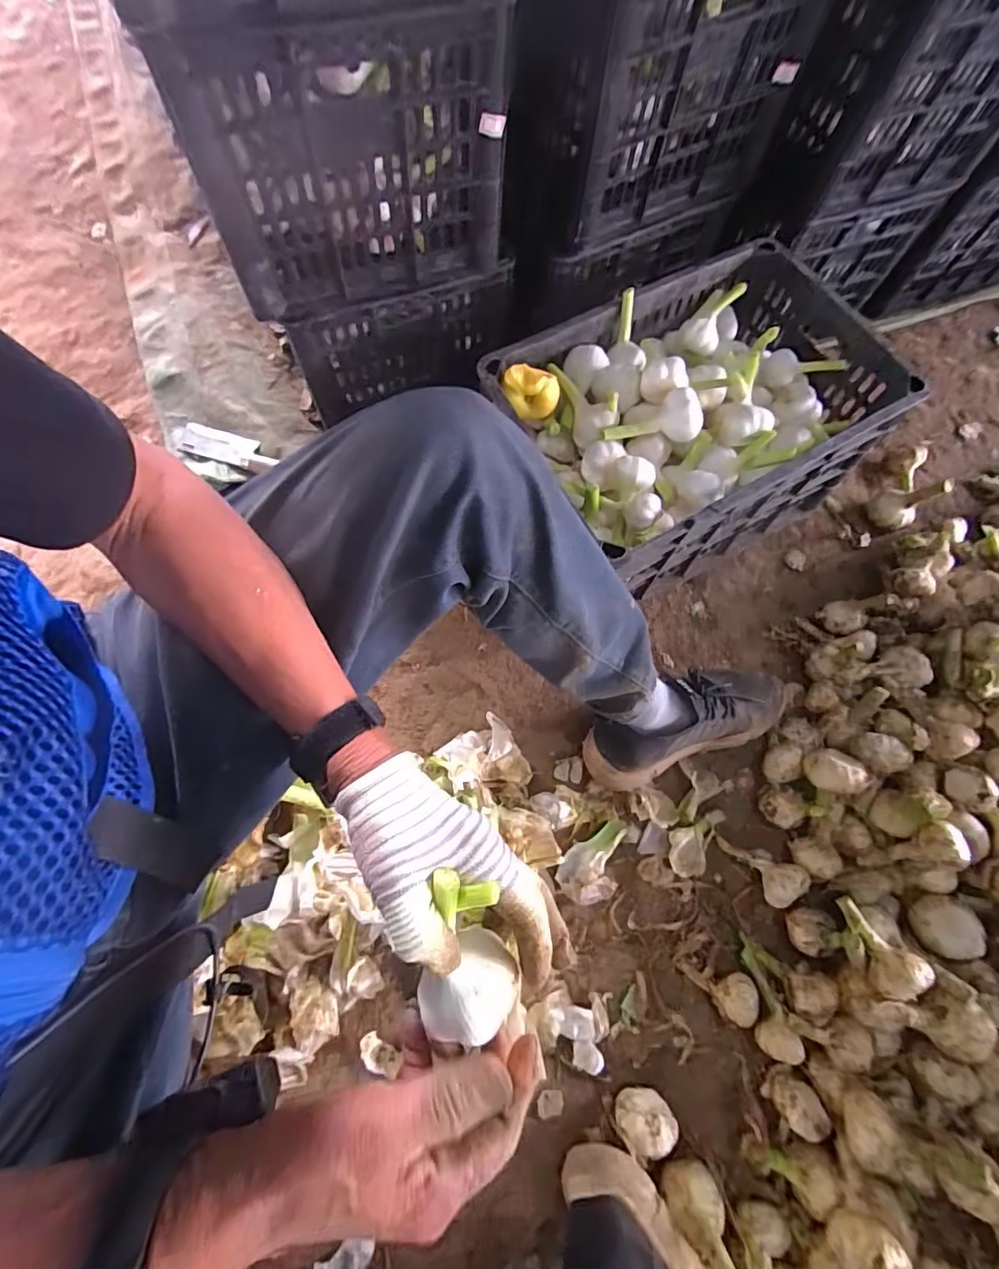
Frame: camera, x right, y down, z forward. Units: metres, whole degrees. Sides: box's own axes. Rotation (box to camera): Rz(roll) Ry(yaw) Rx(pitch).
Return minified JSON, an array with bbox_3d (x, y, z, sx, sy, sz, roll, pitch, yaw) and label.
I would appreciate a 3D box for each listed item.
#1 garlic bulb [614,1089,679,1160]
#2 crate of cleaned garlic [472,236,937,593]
[{"bbox_3d":[0.148,0.491,0.511,0.052,0.047,0.045,-23,75,-9],"label":"garlic bulb"},{"bbox_3d":[0.237,-0.263,0.657,0.420,0.214,0.299,-30,76,-11],"label":"crate of cleaned garlic"}]

